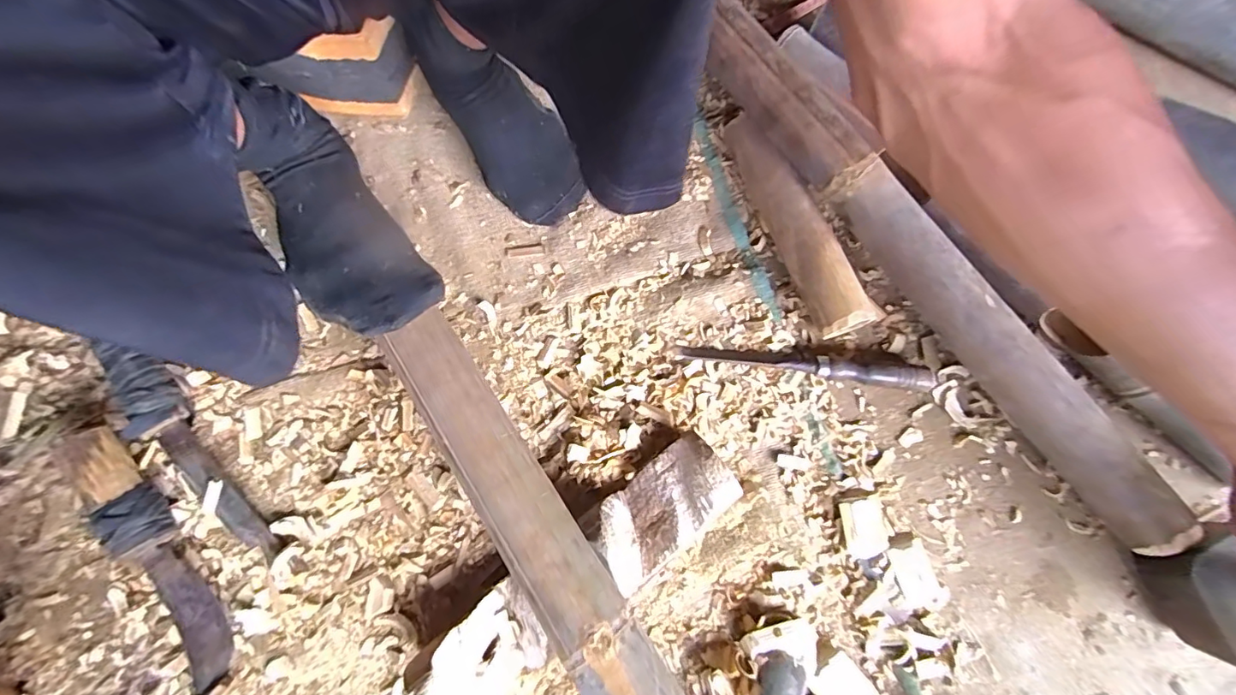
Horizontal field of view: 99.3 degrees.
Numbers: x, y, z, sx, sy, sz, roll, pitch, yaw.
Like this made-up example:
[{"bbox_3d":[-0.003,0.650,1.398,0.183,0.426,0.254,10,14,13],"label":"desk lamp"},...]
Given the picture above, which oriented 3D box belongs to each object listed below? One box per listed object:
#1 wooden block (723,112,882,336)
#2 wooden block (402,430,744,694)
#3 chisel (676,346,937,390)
[{"bbox_3d":[0.183,-0.129,0.532,0.063,0.049,0.245,-20,77,-7],"label":"wooden block"},{"bbox_3d":[-0.032,0.192,0.441,0.296,0.056,0.072,-37,80,-10],"label":"wooden block"},{"bbox_3d":[0.178,0.012,0.500,0.231,0.025,0.025,9,76,0],"label":"chisel"}]

